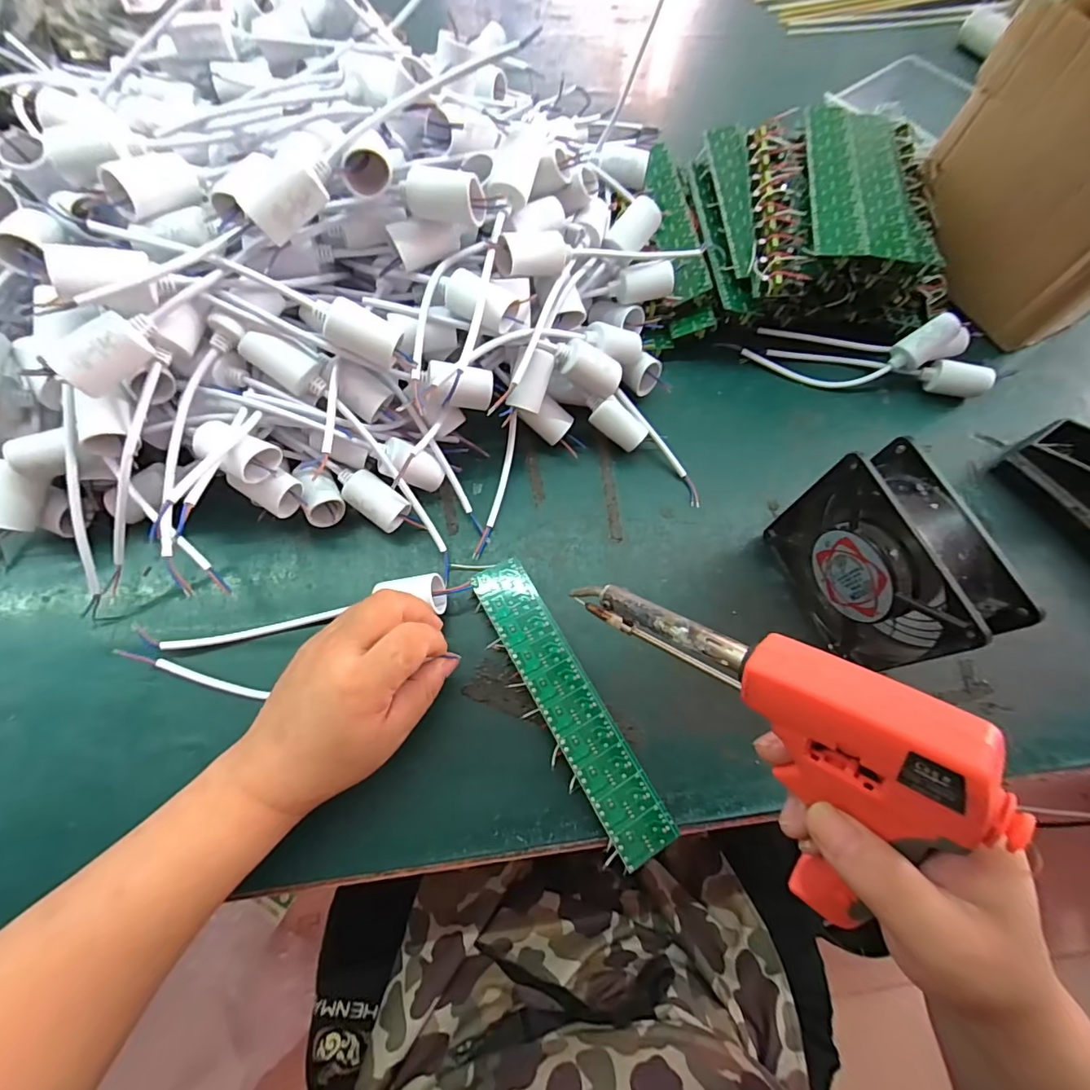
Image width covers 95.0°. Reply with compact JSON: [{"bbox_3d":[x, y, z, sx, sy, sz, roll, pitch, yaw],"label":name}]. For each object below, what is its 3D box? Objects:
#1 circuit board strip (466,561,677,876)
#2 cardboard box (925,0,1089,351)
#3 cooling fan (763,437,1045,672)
[{"bbox_3d":[0.014,0.101,0.331,0.039,0.017,0.199,-27,71,-14],"label":"circuit board strip"},{"bbox_3d":[0.456,-0.314,0.434,0.148,0.189,0.191,-26,71,-13],"label":"cardboard box"},{"bbox_3d":[0.213,0.014,0.323,0.043,0.122,0.118,-16,69,-10],"label":"cooling fan"}]

